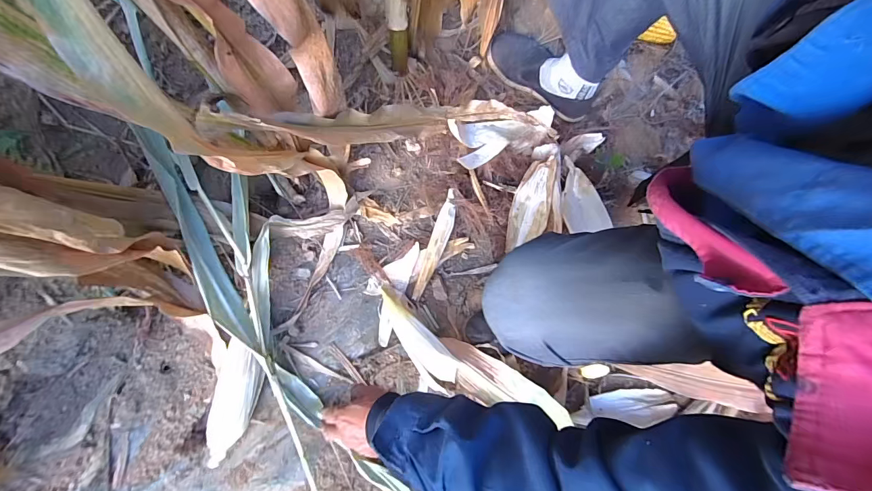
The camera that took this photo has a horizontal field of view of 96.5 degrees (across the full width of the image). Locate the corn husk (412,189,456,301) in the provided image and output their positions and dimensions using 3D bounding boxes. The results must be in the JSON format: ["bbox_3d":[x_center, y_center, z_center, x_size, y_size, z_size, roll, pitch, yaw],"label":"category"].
[{"bbox_3d":[0.003,-0.001,0.776,0.033,0.030,0.225,19,80,-2],"label":"corn husk"}]

